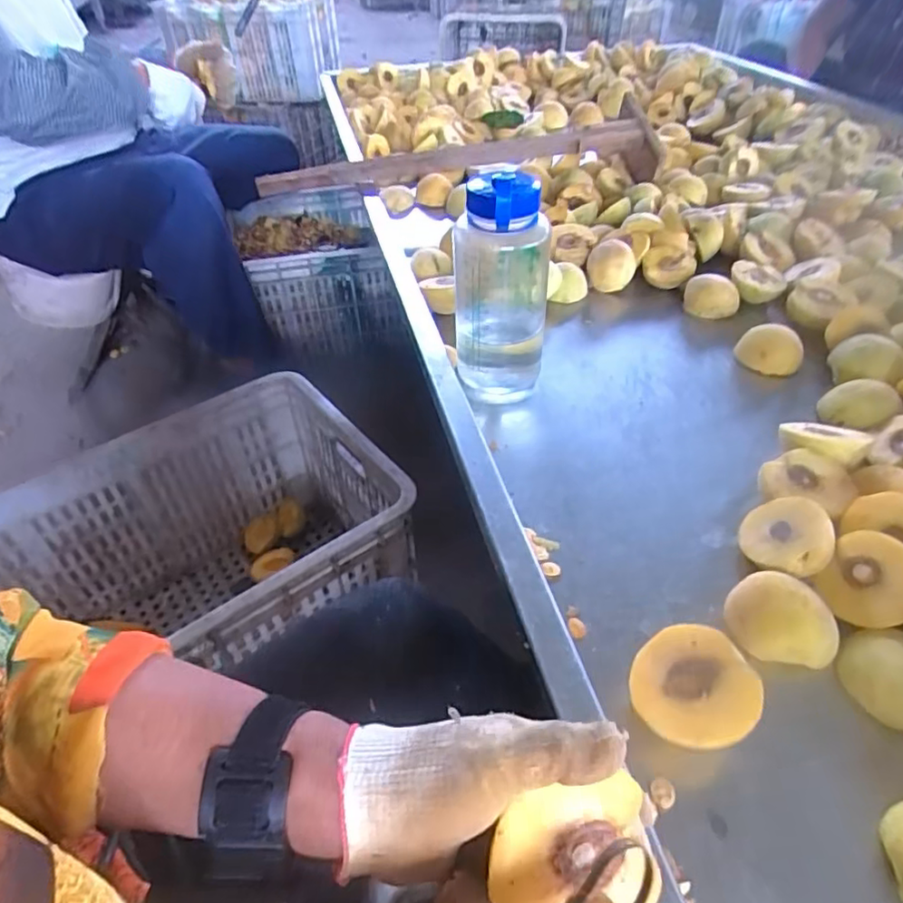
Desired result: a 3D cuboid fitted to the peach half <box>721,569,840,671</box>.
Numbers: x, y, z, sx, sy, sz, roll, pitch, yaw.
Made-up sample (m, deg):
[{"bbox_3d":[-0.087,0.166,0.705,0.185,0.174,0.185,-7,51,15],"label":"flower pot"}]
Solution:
[{"bbox_3d":[0.224,0.114,0.409,0.068,0.029,0.053,31,53,31],"label":"peach half"}]

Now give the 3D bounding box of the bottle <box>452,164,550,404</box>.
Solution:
[{"bbox_3d":[0.047,-0.154,0.585,0.090,0.208,0.088,4,44,7],"label":"bottle"}]

